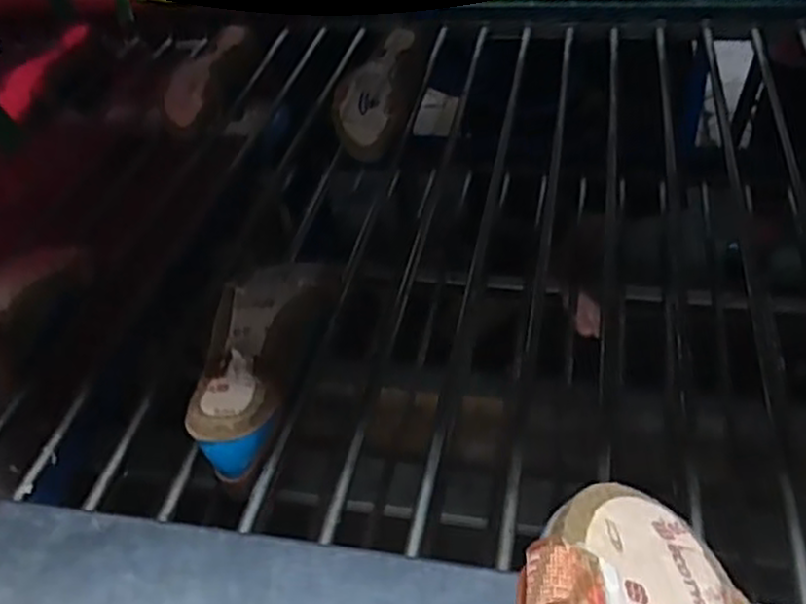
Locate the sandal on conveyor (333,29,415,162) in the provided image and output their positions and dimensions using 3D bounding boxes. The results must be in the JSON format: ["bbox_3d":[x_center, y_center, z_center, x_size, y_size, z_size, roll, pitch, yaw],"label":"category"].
[{"bbox_3d":[-0.035,-0.277,0.968,0.086,0.045,0.240,4,54,12],"label":"sandal on conveyor"}]

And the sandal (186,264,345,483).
[{"bbox_3d":[-0.122,0.041,0.642,0.081,0.060,0.219,5,43,14],"label":"sandal"}]

